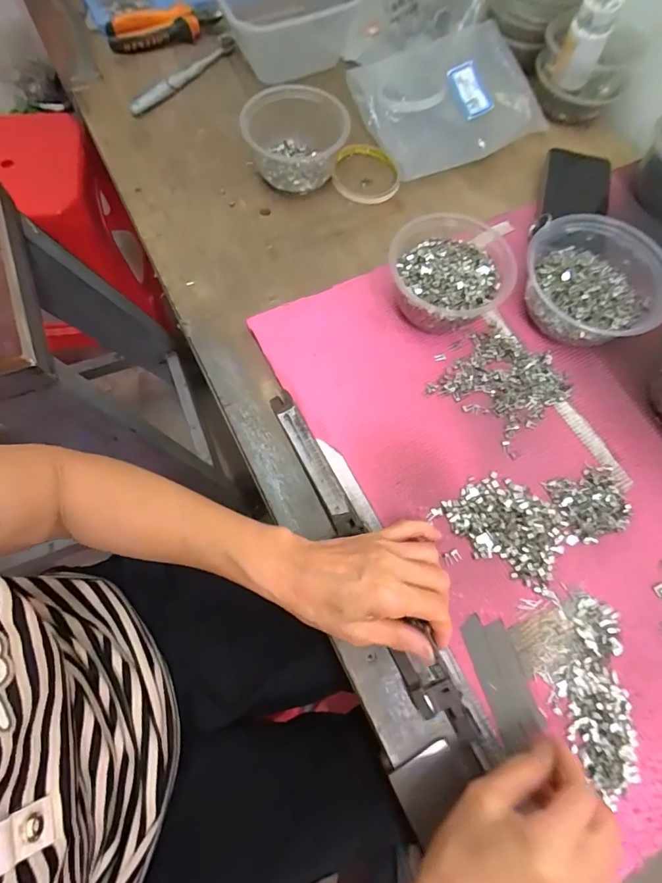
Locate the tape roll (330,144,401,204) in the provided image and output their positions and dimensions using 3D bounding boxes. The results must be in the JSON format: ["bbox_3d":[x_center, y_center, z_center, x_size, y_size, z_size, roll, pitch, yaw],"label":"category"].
[{"bbox_3d":[0.040,-0.322,0.536,0.079,0.016,0.082,0,71,0],"label":"tape roll"}]

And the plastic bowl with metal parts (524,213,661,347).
[{"bbox_3d":[0.259,-0.157,0.440,0.127,0.060,0.138,-29,73,-11],"label":"plastic bowl with metal parts"}]

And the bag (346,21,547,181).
[{"bbox_3d":[0.141,-0.432,0.556,0.210,0.032,0.177,-25,73,-8],"label":"bag"}]

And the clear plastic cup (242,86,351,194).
[{"bbox_3d":[-0.039,-0.341,0.508,0.116,0.058,0.093,-12,71,-5],"label":"clear plastic cup"}]

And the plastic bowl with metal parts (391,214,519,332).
[{"bbox_3d":[0.115,-0.160,0.442,0.114,0.058,0.110,0,71,0],"label":"plastic bowl with metal parts"}]

